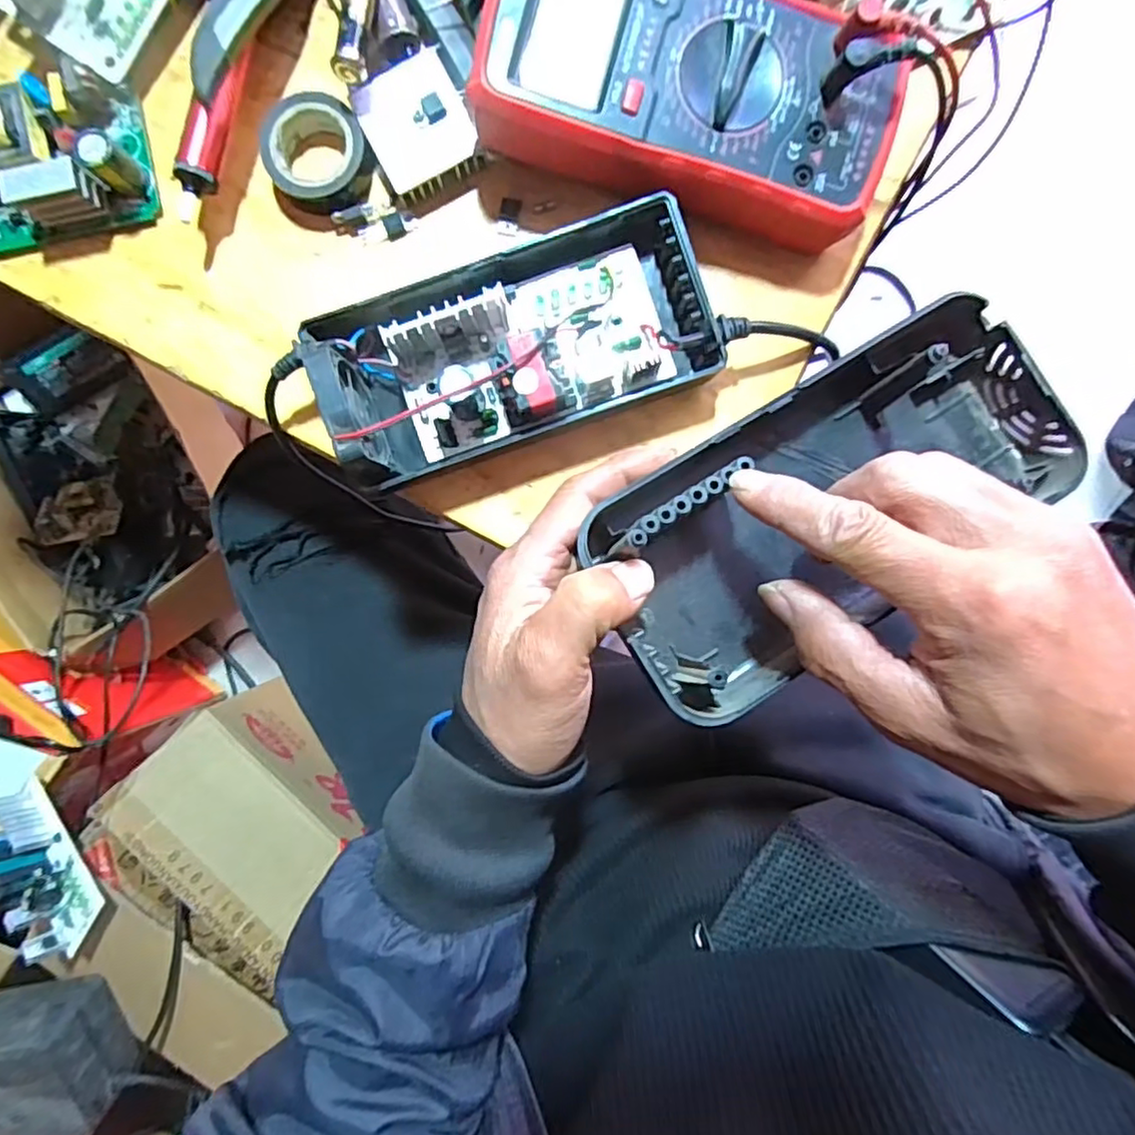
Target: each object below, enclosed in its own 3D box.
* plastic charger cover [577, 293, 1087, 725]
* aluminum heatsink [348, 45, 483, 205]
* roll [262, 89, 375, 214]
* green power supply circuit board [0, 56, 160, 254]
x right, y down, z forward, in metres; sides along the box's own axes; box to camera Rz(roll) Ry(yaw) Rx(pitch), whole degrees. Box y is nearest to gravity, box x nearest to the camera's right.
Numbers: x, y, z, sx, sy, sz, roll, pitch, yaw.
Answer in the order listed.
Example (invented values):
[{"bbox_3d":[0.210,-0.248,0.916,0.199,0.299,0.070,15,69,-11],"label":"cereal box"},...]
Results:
[{"bbox_3d":[0.112,-0.028,0.284,0.212,0.048,0.099,-33,90,-6],"label":"plastic charger cover"},{"bbox_3d":[-0.073,-0.213,0.316,0.049,0.014,0.057,-27,90,1],"label":"aluminum heatsink"},{"bbox_3d":[-0.122,-0.201,0.318,0.047,0.018,0.051,0,91,1],"label":"roll"},{"bbox_3d":[-0.268,-0.197,0.315,0.118,0.031,0.067,-12,91,1],"label":"green power supply circuit board"}]

